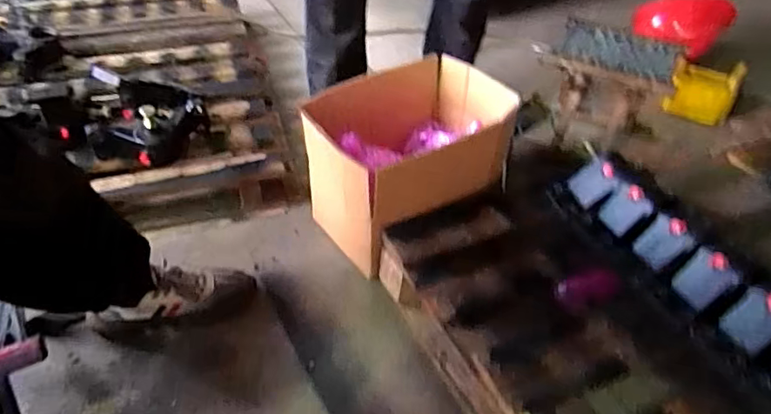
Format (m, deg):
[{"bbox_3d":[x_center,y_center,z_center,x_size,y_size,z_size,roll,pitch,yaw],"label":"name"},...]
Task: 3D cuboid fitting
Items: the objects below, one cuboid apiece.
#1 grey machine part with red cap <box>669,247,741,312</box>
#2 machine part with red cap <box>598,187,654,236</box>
[{"bbox_3d":[0.450,0.099,0.762,0.080,0.017,0.061,-41,62,7],"label":"grey machine part with red cap"},{"bbox_3d":[0.395,0.004,0.890,0.077,0.014,0.056,-41,62,13],"label":"machine part with red cap"}]

